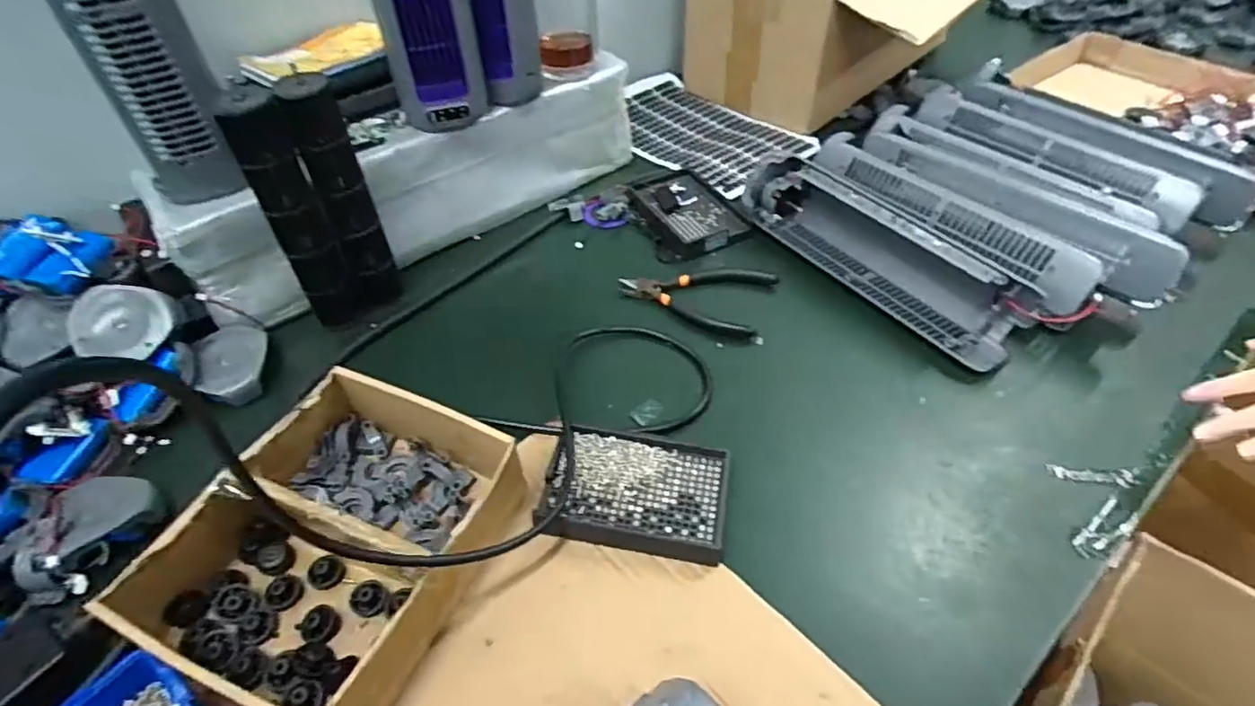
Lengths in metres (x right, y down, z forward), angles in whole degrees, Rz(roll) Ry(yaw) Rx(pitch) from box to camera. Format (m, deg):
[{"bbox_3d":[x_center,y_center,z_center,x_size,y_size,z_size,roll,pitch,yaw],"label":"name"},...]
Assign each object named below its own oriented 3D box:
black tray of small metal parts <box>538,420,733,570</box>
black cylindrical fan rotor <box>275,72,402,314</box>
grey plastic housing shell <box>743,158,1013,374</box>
[{"bbox_3d":[0.008,0.099,0.470,0.132,0.020,0.095,8,49,8],"label":"black tray of small metal parts"},{"bbox_3d":[-0.256,-0.137,0.572,0.046,0.217,0.043,-22,52,-18],"label":"black cylindrical fan rotor"},{"bbox_3d":[0.250,-0.105,0.632,0.088,0.065,0.305,-27,53,-21],"label":"grey plastic housing shell"}]

